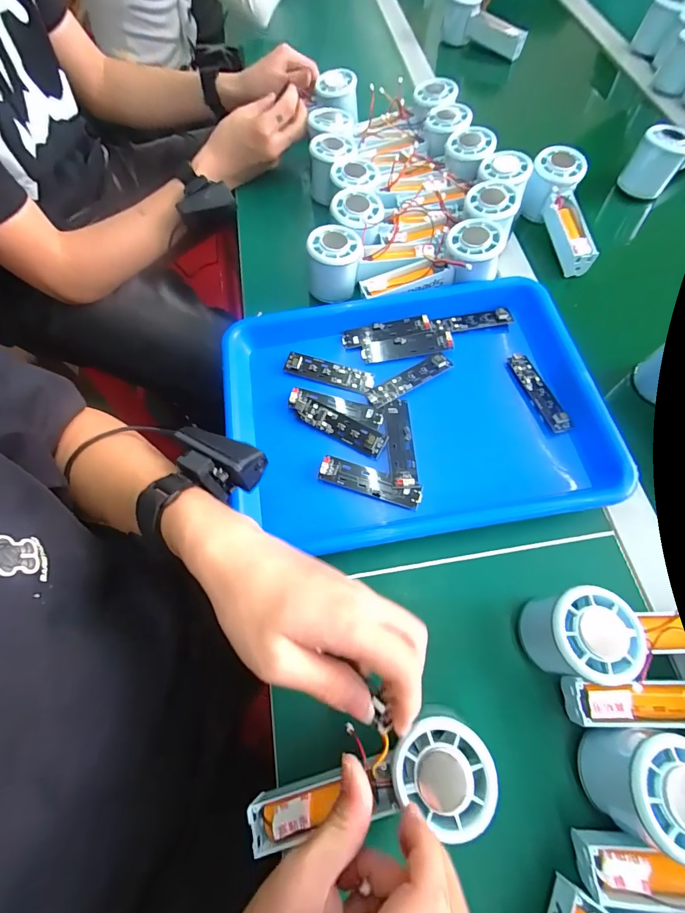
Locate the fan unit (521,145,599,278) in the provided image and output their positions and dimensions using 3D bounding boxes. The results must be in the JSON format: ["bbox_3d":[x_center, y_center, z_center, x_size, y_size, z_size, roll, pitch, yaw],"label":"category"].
[{"bbox_3d":[0.254,-0.282,0.472,0.050,0.061,0.149,-8,82,-2],"label":"fan unit"}]

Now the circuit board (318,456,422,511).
[{"bbox_3d":[0.025,0.022,0.354,0.090,0.007,0.024,18,67,10],"label":"circuit board"}]

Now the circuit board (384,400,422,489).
[{"bbox_3d":[0.053,-0.013,0.366,0.024,0.005,0.090,-4,65,0],"label":"circuit board"}]

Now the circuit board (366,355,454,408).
[{"bbox_3d":[0.066,-0.077,0.394,0.088,0.009,0.024,-27,67,-10],"label":"circuit board"}]

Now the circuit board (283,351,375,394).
[{"bbox_3d":[-0.014,-0.086,0.405,0.092,0.006,0.024,17,67,9],"label":"circuit board"}]

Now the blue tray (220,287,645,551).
[{"bbox_3d":[0.062,-0.047,0.376,0.332,0.031,0.247,-8,65,-2],"label":"blue tray"}]

